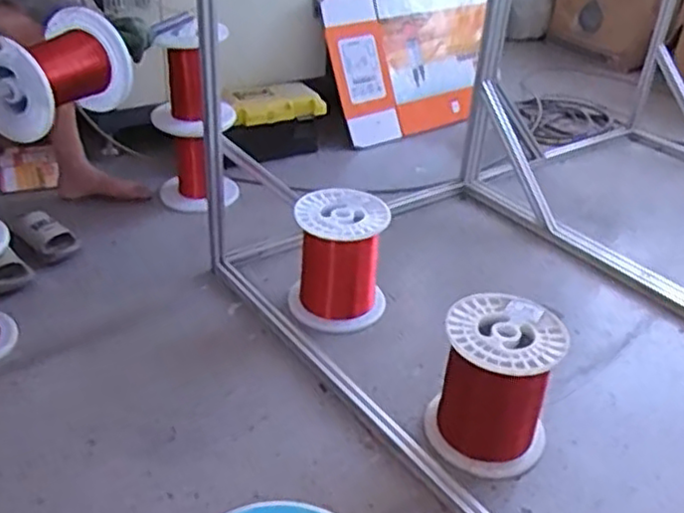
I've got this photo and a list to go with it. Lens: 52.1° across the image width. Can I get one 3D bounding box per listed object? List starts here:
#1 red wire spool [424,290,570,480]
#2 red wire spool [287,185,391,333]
[{"bbox_3d":[0.262,0.223,1.206,0.197,0.243,0.206,2,34,-1],"label":"red wire spool"},{"bbox_3d":[-0.006,0.004,1.510,0.196,0.236,0.211,2,34,-1],"label":"red wire spool"}]

